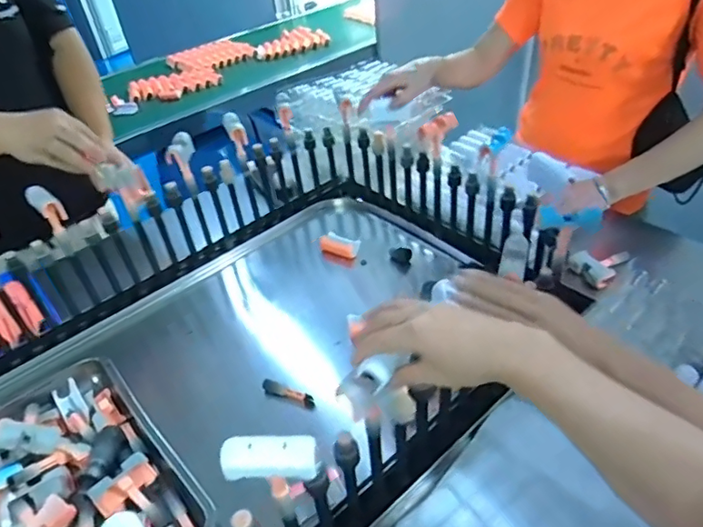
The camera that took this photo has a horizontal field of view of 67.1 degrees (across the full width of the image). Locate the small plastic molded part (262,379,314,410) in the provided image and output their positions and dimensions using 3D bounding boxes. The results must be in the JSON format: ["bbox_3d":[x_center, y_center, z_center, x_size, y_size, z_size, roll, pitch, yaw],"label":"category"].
[{"bbox_3d":[-0.093,0.195,0.789,0.088,0.016,0.017,14,44,22],"label":"small plastic molded part"}]

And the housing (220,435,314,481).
[{"bbox_3d":[-0.067,0.157,0.428,0.075,0.023,0.027,-3,40,4],"label":"housing"}]

